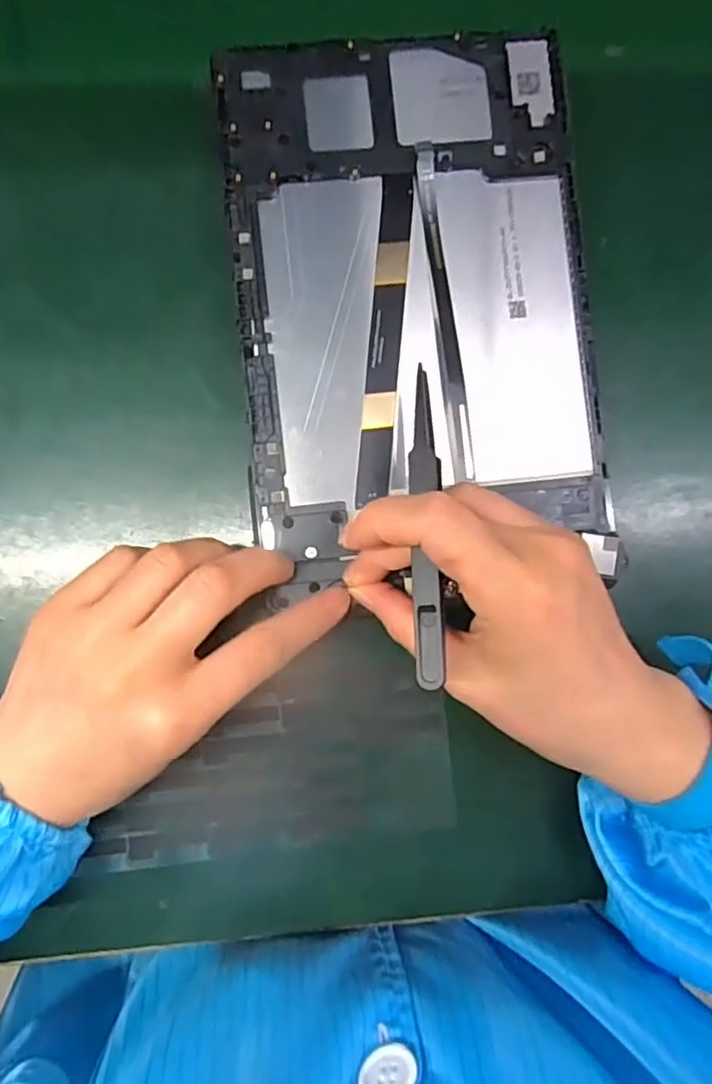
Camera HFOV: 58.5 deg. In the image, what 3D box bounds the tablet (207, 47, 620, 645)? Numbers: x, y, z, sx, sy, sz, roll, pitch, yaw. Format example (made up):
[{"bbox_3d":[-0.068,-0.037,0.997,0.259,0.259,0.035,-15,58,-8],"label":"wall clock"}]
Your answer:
[{"bbox_3d":[0.026,-0.099,0.273,0.151,0.008,0.236,-5,88,-3],"label":"tablet"}]

